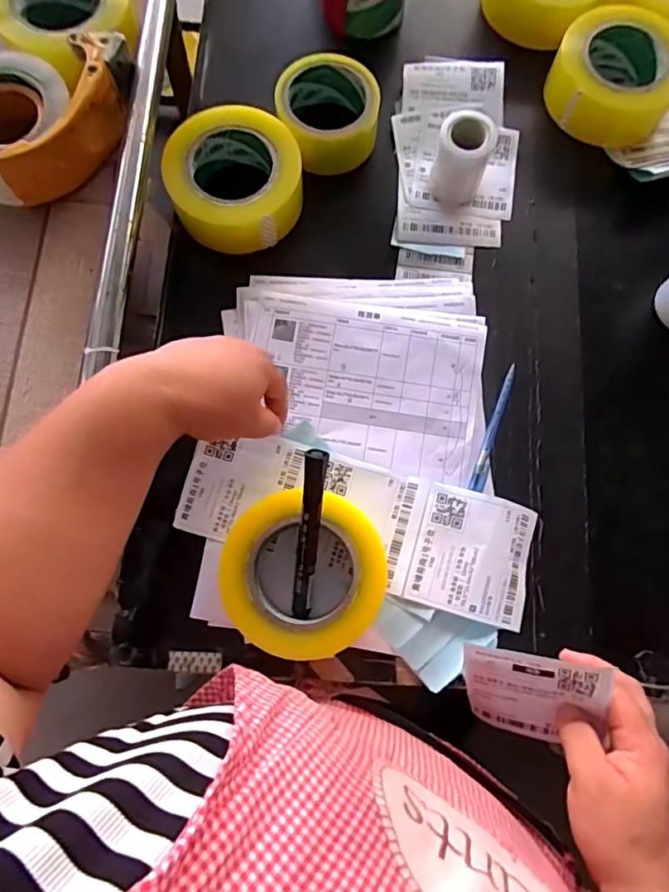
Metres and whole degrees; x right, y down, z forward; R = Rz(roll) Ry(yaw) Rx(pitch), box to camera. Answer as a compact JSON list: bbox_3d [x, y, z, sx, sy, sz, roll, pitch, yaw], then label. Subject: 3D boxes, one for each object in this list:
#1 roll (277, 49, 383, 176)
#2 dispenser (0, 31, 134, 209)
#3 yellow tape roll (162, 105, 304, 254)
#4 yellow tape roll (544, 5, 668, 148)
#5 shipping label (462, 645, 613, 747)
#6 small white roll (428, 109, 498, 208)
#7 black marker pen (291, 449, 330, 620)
[{"bbox_3d":[-0.008,-0.322,0.523,0.094,0.054,0.097,0,76,-1],"label":"roll"},{"bbox_3d":[-0.259,-0.296,0.474,0.120,0.054,0.171,39,79,6],"label":"dispenser"},{"bbox_3d":[-0.090,-0.242,0.499,0.122,0.066,0.104,-12,77,-4],"label":"yellow tape roll"},{"bbox_3d":[0.281,-0.370,0.541,0.121,0.051,0.121,0,76,-1],"label":"yellow tape roll"},{"bbox_3d":[0.147,0.189,0.405,0.095,0.087,0.008,4,33,24],"label":"shipping label"},{"bbox_3d":[0.118,-0.265,0.505,0.049,0.066,0.049,0,76,-1],"label":"small white roll"},{"bbox_3d":[-0.019,0.067,0.407,0.017,0.010,0.135,7,109,1],"label":"black marker pen"}]

